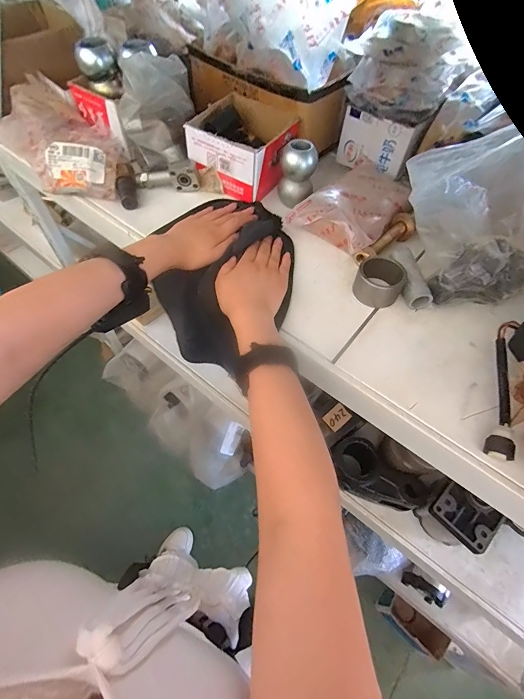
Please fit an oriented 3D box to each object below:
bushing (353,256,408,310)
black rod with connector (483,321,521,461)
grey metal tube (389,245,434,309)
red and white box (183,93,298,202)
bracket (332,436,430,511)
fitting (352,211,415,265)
[{"bbox_3d":[0.150,-0.087,0.439,0.058,0.041,0.053,27,61,13],"label":"bushing"},{"bbox_3d":[0.255,0.035,0.364,0.025,0.028,0.160,19,59,8],"label":"black rod with connector"},{"bbox_3d":[0.192,-0.095,0.453,0.030,0.027,0.088,-5,59,-6],"label":"grey metal tube"},{"bbox_3d":[-0.032,-0.319,0.551,0.135,0.082,0.121,28,61,14],"label":"red and white box"},{"bbox_3d":[0.211,0.233,0.637,0.178,0.065,0.092,27,61,13],"label":"bracket"},{"bbox_3d":[0.176,-0.154,0.491,0.037,0.033,0.111,40,65,20],"label":"fitting"}]

